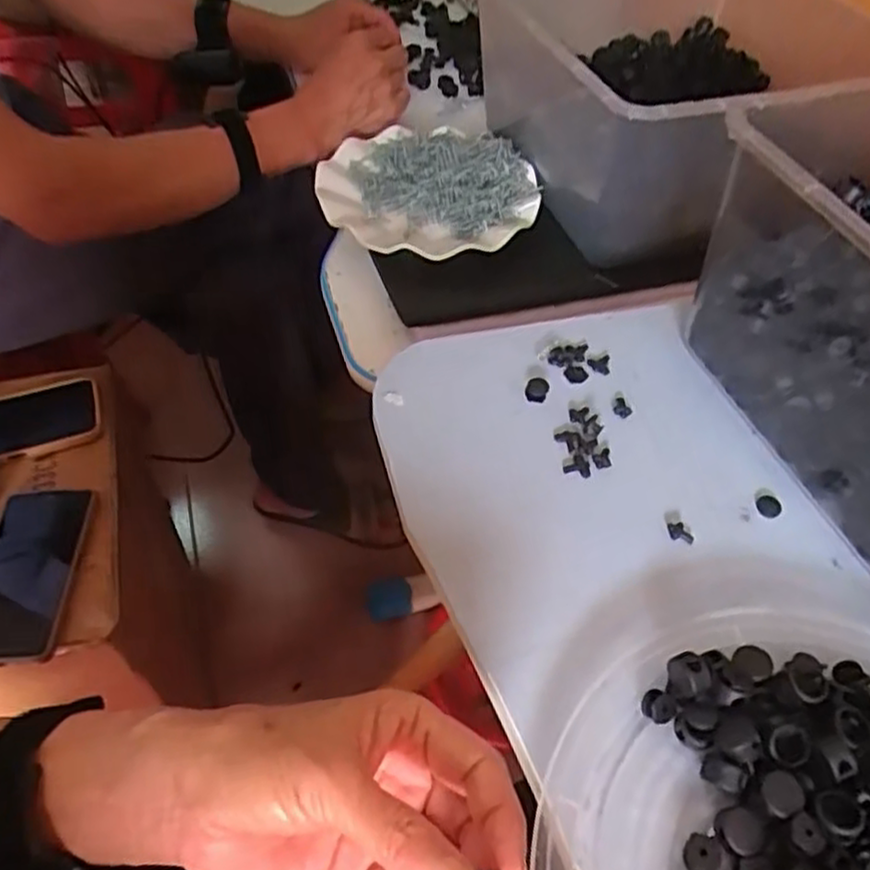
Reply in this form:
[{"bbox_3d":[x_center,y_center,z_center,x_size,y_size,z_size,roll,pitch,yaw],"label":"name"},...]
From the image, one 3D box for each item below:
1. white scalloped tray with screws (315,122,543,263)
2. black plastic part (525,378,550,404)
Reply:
[{"bbox_3d":[-0.003,-0.207,0.624,0.173,0.028,0.187,33,56,22],"label":"white scalloped tray with screws"},{"bbox_3d":[0.059,-0.026,0.426,0.013,0.006,0.015,15,51,9],"label":"black plastic part"}]

